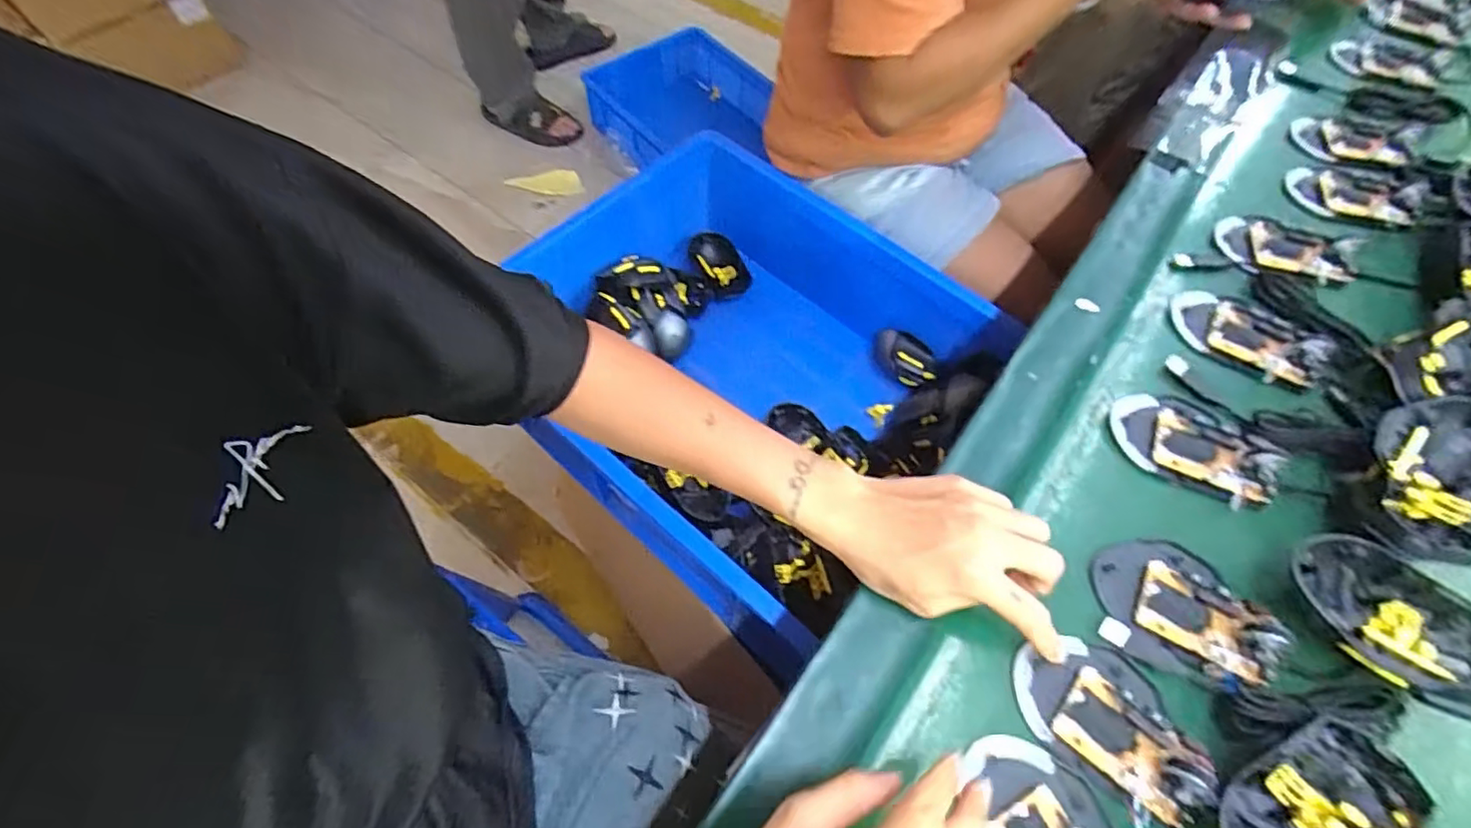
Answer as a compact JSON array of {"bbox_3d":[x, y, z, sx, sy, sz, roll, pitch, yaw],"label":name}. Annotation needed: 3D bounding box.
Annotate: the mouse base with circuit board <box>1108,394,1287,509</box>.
[{"bbox_3d":[0.327,0.016,0.440,0.102,0.023,0.070,30,63,16],"label":"mouse base with circuit board"}]

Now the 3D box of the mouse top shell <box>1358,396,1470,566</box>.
[{"bbox_3d":[0.447,0.042,0.403,0.118,0.051,0.074,-36,65,-20],"label":"mouse top shell"}]

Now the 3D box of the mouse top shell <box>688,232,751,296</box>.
[{"bbox_3d":[-0.025,-0.222,0.937,0.075,0.037,0.114,-22,61,-14],"label":"mouse top shell"}]

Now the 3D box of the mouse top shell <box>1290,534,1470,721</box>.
[{"bbox_3d":[0.391,0.124,0.373,0.111,0.032,0.066,39,66,21],"label":"mouse top shell"}]

